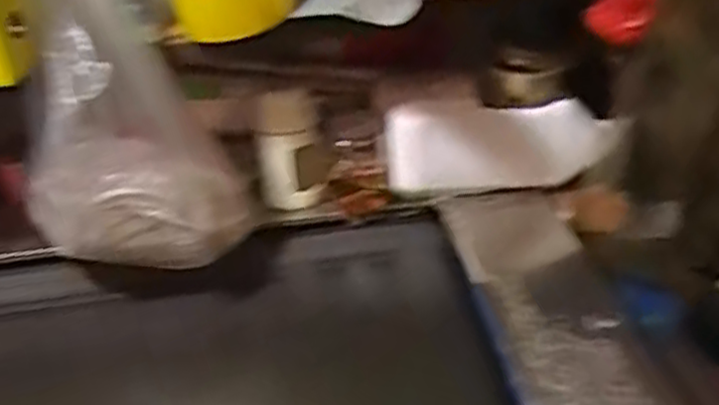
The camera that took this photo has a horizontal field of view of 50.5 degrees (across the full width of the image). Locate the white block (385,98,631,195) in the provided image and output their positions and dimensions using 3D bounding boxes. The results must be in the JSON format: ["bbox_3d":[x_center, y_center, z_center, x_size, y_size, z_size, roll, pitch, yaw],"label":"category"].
[{"bbox_3d":[0.177,-0.069,0.955,0.279,0.114,0.033,-4,31,2],"label":"white block"}]

